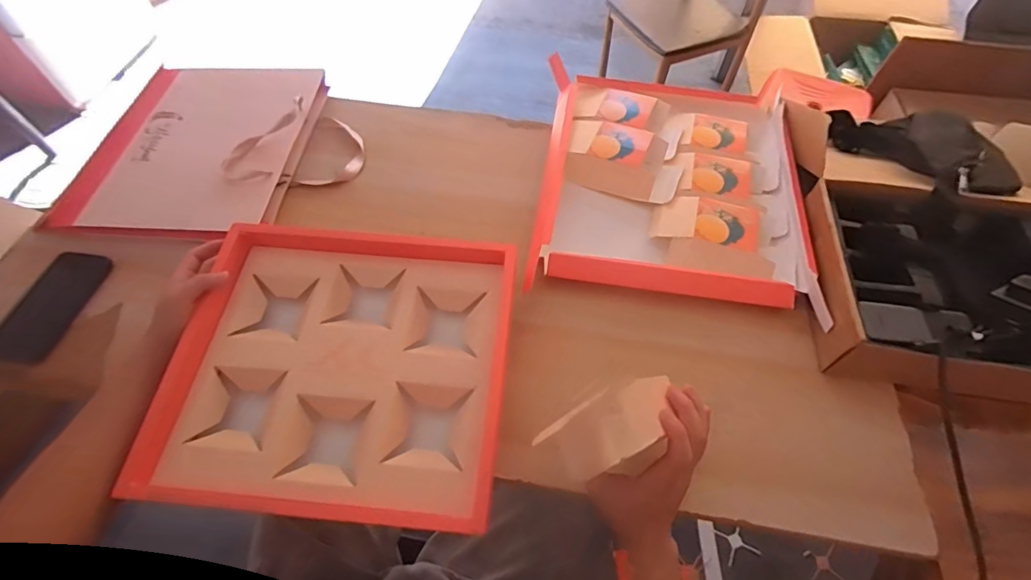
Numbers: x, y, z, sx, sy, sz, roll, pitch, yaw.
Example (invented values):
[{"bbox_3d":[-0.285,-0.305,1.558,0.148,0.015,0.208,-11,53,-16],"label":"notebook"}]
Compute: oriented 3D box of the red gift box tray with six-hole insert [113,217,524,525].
[{"bbox_3d":[-0.187,0.070,0.533,0.352,0.060,0.344,4,57,3],"label":"red gift box tray with six-hole insert"}]

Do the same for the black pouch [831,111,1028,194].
[{"bbox_3d":[0.655,-0.232,0.766,0.143,0.080,0.285,-2,32,-1],"label":"black pouch"}]

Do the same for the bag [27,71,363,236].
[{"bbox_3d":[-0.465,-0.240,0.787,0.403,0.060,0.401,5,58,2],"label":"bag"}]

